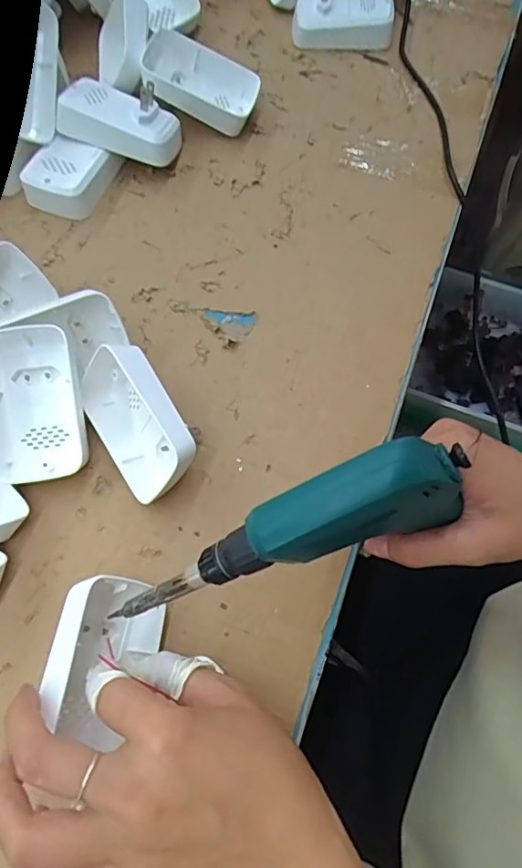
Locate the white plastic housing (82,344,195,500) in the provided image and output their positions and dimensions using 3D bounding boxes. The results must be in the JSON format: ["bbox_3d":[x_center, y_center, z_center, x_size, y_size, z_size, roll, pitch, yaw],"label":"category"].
[{"bbox_3d":[-0.079,-0.008,0.338,0.050,0.058,0.100,-30,71,-11],"label":"white plastic housing"}]

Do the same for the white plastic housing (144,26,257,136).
[{"bbox_3d":[-0.052,-0.298,0.452,0.095,0.028,0.054,25,62,-10],"label":"white plastic housing"}]

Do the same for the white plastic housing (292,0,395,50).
[{"bbox_3d":[0.076,-0.387,0.490,0.089,0.042,0.033,5,68,2],"label":"white plastic housing"}]

